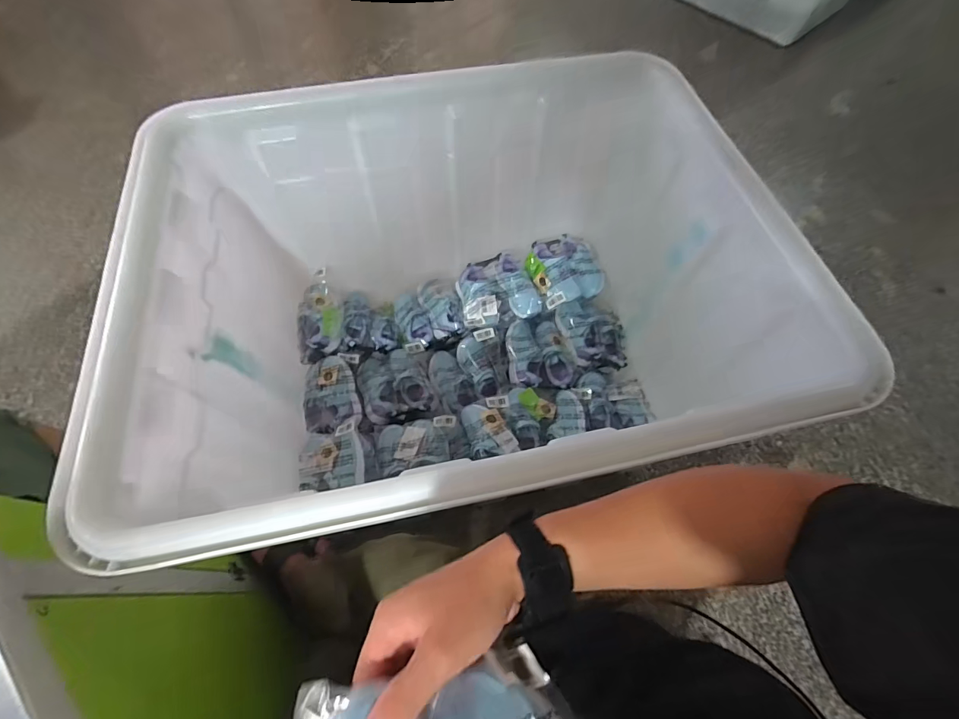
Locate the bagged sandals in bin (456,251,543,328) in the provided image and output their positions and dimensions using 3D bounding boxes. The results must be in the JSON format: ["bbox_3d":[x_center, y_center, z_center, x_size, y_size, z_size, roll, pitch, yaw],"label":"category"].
[{"bbox_3d":[0.041,-0.172,1.088,0.183,0.070,0.177,-14,64,-9],"label":"bagged sandals in bin"}]

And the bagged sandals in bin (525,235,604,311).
[{"bbox_3d":[0.215,-0.229,1.093,0.164,0.058,0.178,-19,65,-11],"label":"bagged sandals in bin"}]

